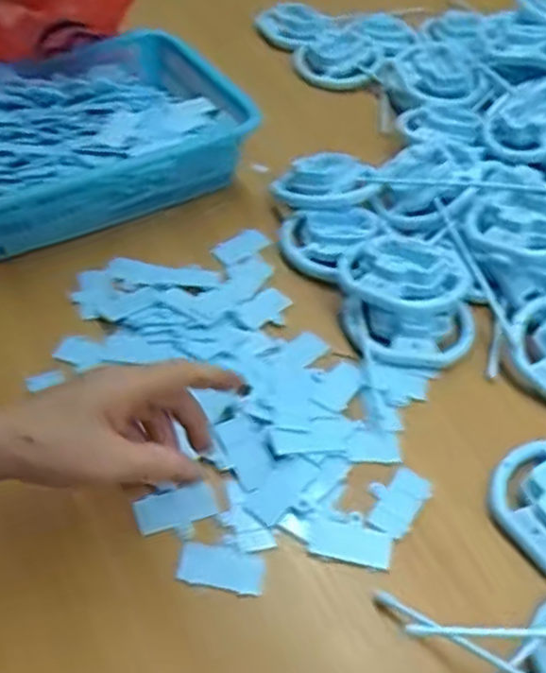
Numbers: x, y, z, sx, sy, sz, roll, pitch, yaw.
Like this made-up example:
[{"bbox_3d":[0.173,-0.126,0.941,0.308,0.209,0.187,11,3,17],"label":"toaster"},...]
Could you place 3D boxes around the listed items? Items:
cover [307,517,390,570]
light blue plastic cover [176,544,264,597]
[{"bbox_3d":[0.048,0.131,0.473,0.053,0.004,0.026,11,48,6],"label":"cover"},{"bbox_3d":[-0.032,0.142,0.457,0.052,0.006,0.027,9,48,4],"label":"light blue plastic cover"}]

